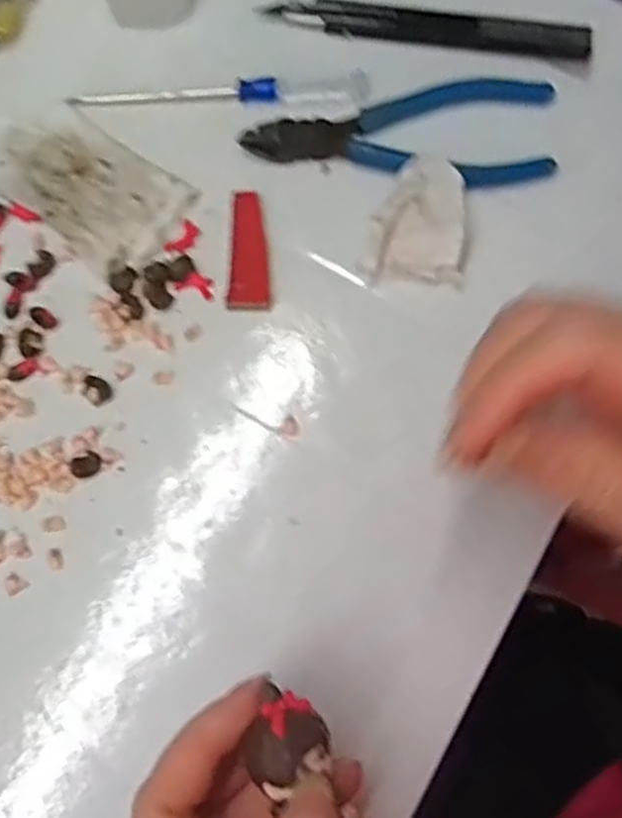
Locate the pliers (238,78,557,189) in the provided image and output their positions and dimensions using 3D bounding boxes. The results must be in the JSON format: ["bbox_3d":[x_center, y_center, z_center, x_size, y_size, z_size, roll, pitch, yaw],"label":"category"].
[{"bbox_3d":[0.038,-0.119,0.335,0.127,0.006,0.049,4,75,0],"label":"pliers"}]

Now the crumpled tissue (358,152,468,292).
[{"bbox_3d":[0.044,-0.077,0.319,0.037,0.020,0.053,8,75,1],"label":"crumpled tissue"}]

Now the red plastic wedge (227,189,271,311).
[{"bbox_3d":[-0.025,-0.064,0.323,0.016,0.004,0.050,-1,75,-1],"label":"red plastic wedge"}]

